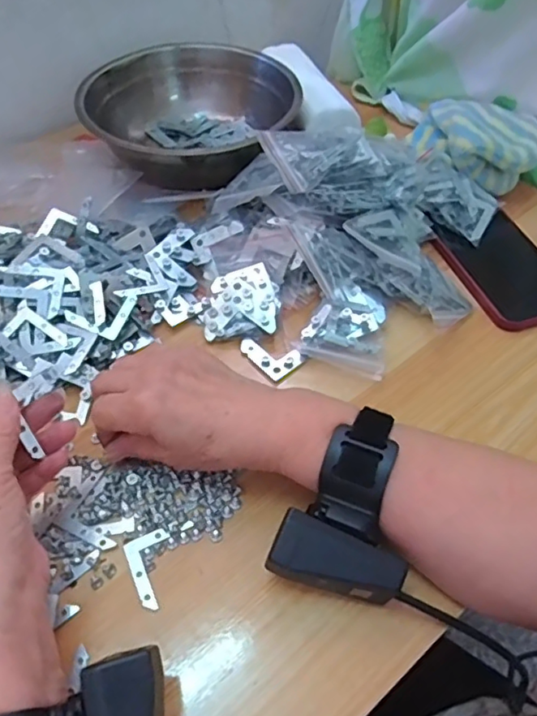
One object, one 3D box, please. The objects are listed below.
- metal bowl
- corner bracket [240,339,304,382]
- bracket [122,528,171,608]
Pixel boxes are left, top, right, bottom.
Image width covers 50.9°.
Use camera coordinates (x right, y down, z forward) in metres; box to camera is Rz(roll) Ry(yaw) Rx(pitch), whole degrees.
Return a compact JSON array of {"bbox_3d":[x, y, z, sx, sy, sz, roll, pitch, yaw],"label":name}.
[{"bbox_3d":[-0.078,-0.242,0.574,0.201,0.074,0.201,0,51,0],"label":"metal bowl"},{"bbox_3d":[0.002,-0.003,0.425,0.030,0.006,0.045,-33,58,-24],"label":"corner bracket"},{"bbox_3d":[-0.066,0.120,0.325,0.026,0.004,0.042,-21,54,-16],"label":"bracket"}]

